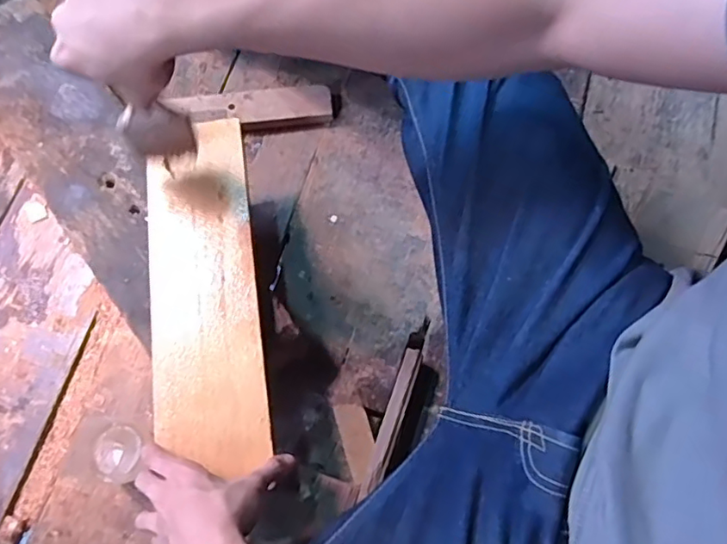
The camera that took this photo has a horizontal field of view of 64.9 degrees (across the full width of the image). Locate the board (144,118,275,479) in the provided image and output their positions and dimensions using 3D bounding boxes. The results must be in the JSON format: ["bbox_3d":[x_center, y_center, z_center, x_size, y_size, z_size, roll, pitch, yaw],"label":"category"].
[{"bbox_3d":[-0.162,0.011,0.573,0.110,0.013,0.357,-10,70,-1],"label":"board"}]

